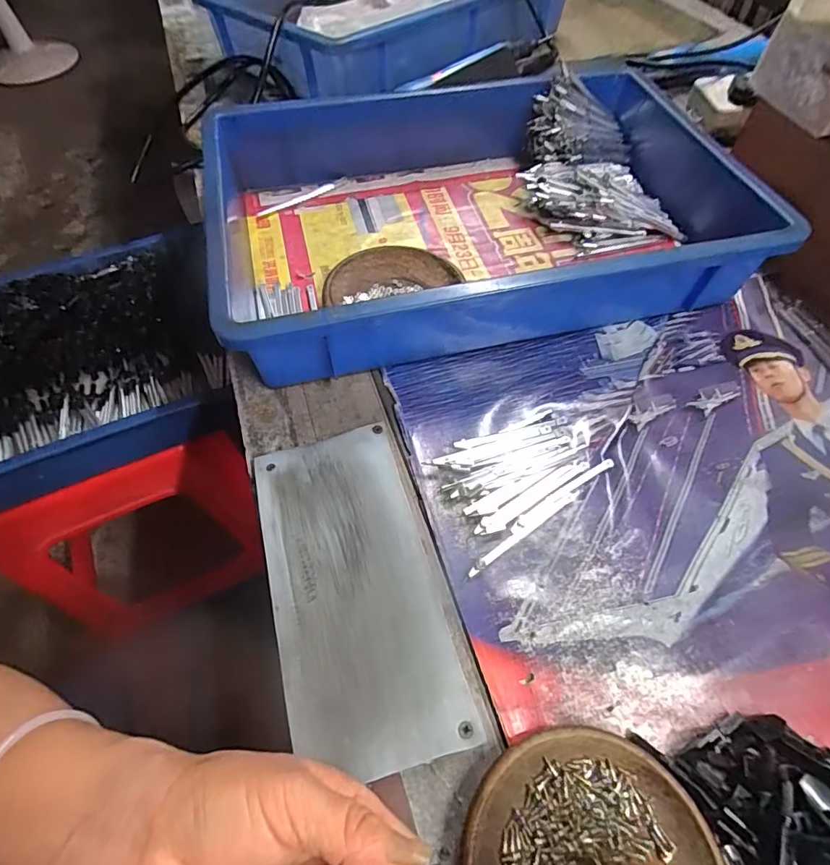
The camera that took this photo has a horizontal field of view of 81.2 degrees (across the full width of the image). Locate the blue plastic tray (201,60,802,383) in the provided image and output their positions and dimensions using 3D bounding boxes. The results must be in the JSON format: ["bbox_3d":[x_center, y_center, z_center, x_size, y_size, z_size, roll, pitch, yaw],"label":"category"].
[{"bbox_3d":[0.060,-0.202,0.435,0.452,0.079,0.290,-12,60,-8],"label":"blue plastic tray"}]

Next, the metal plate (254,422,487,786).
[{"bbox_3d":[-0.038,0.088,0.291,0.094,0.004,0.196,-14,60,-11],"label":"metal plate"}]

